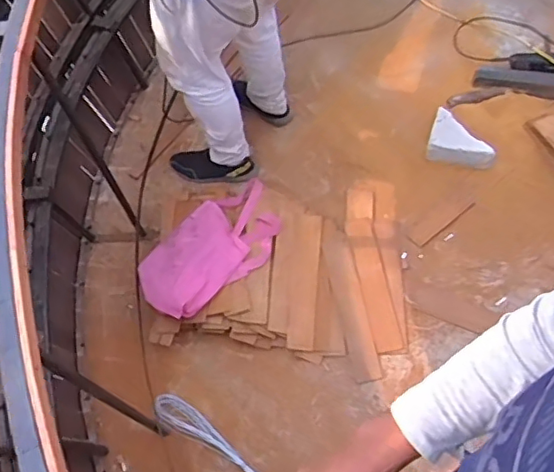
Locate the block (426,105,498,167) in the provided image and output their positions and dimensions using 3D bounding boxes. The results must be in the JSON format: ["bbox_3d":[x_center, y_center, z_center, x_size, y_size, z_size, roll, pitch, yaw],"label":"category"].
[{"bbox_3d":[0.578,-0.299,1.784,0.209,0.086,0.155,17,66,12],"label":"block"}]

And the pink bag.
[{"bbox_3d":[-0.172,0.027,1.551,0.426,0.081,0.235,-38,67,-14],"label":"pink bag"}]

